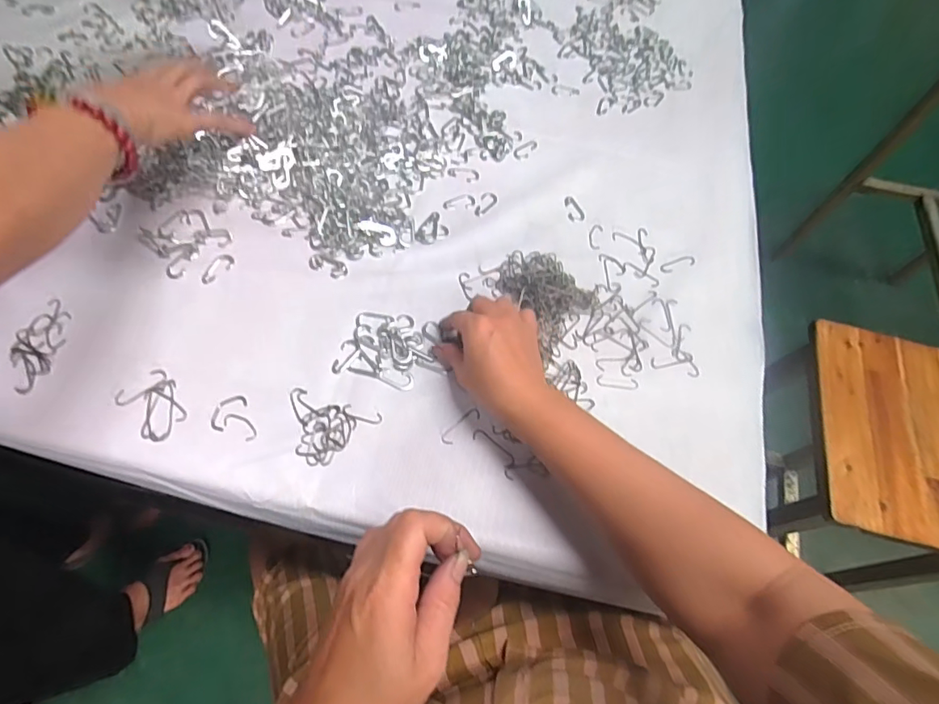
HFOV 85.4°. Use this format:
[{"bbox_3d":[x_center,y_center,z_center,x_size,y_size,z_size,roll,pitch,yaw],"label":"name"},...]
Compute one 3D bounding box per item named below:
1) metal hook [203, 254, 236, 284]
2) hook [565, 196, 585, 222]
[{"bbox_3d":[-0.251,-0.084,0.504,0.019,0.004,0.036,42,67,16],"label":"metal hook"},{"bbox_3d":[0.120,-0.165,0.581,0.019,0.004,0.036,-4,63,-6],"label":"hook"}]

